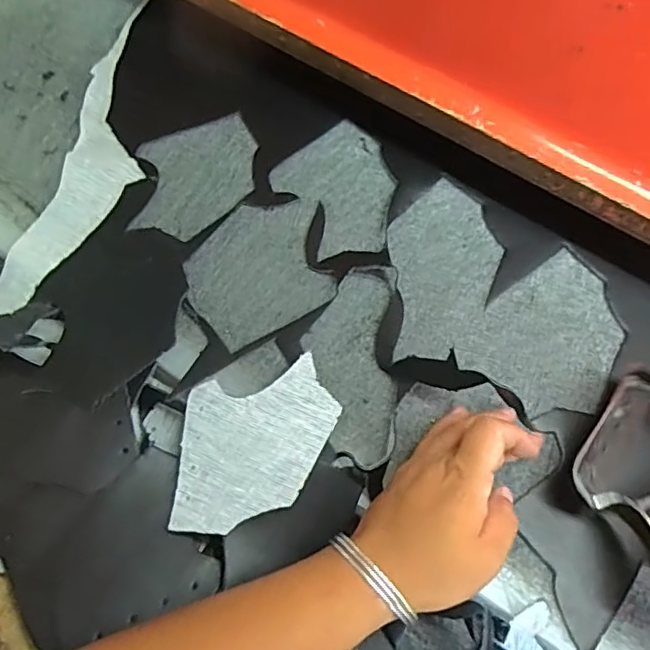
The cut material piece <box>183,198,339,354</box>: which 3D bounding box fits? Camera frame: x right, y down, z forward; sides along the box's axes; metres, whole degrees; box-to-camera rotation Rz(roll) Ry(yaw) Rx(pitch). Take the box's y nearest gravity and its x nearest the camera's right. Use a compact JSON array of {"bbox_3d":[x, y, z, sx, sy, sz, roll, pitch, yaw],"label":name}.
[{"bbox_3d":[-0.049,-0.046,0.454,0.119,0.008,0.105,-27,69,-14],"label":"cut material piece"}]

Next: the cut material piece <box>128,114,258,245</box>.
[{"bbox_3d":[-0.109,-0.129,0.489,0.096,0.006,0.124,-3,65,-4],"label":"cut material piece"}]

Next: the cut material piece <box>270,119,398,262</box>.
[{"bbox_3d":[0.017,-0.116,0.489,0.101,0.006,0.120,-29,70,-15],"label":"cut material piece"}]

